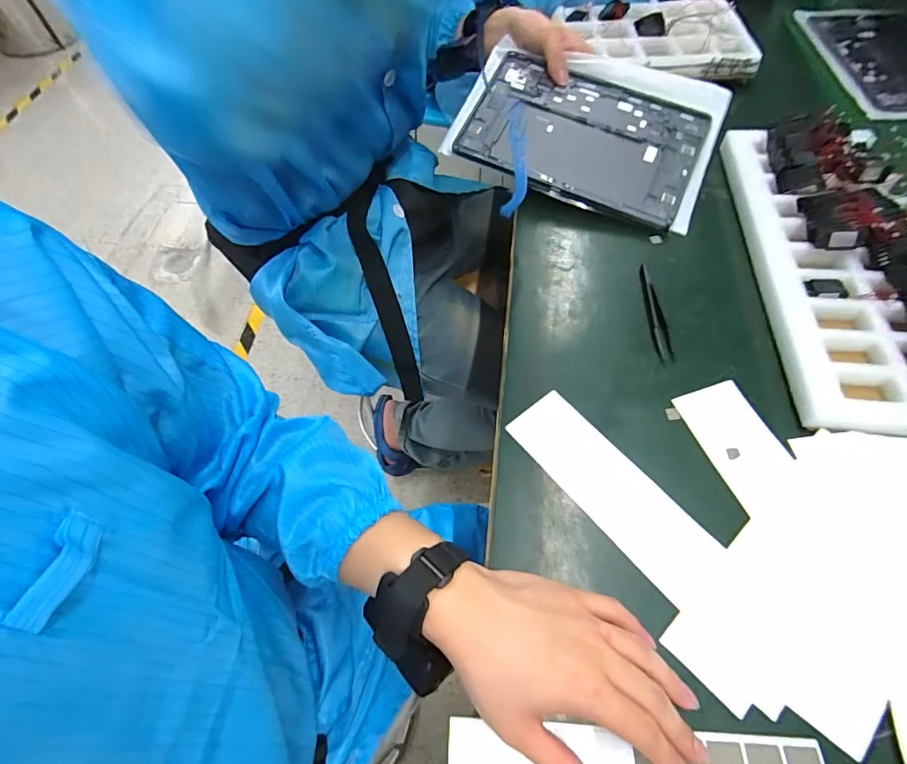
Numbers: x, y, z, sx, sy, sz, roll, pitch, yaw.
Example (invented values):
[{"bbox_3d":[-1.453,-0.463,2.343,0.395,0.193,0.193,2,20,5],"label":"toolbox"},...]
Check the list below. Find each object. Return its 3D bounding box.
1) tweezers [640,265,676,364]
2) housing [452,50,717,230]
[{"bbox_3d":[0.192,-0.069,0.439,0.014,0.007,0.116,1,60,2],"label":"tweezers"},{"bbox_3d":[0.147,-0.281,0.530,0.252,0.009,0.170,23,74,7],"label":"housing"}]

